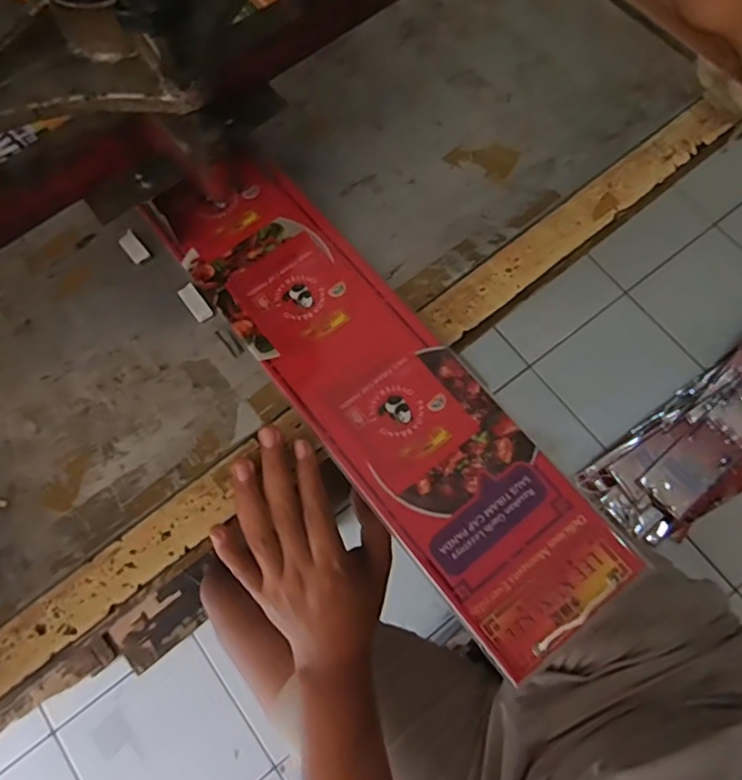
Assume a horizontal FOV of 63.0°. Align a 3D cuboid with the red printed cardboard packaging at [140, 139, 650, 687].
[{"bbox_3d":[0.001,-0.012,0.405,0.105,0.007,0.393,-37,75,-10],"label":"red printed cardboard packaging"}]

